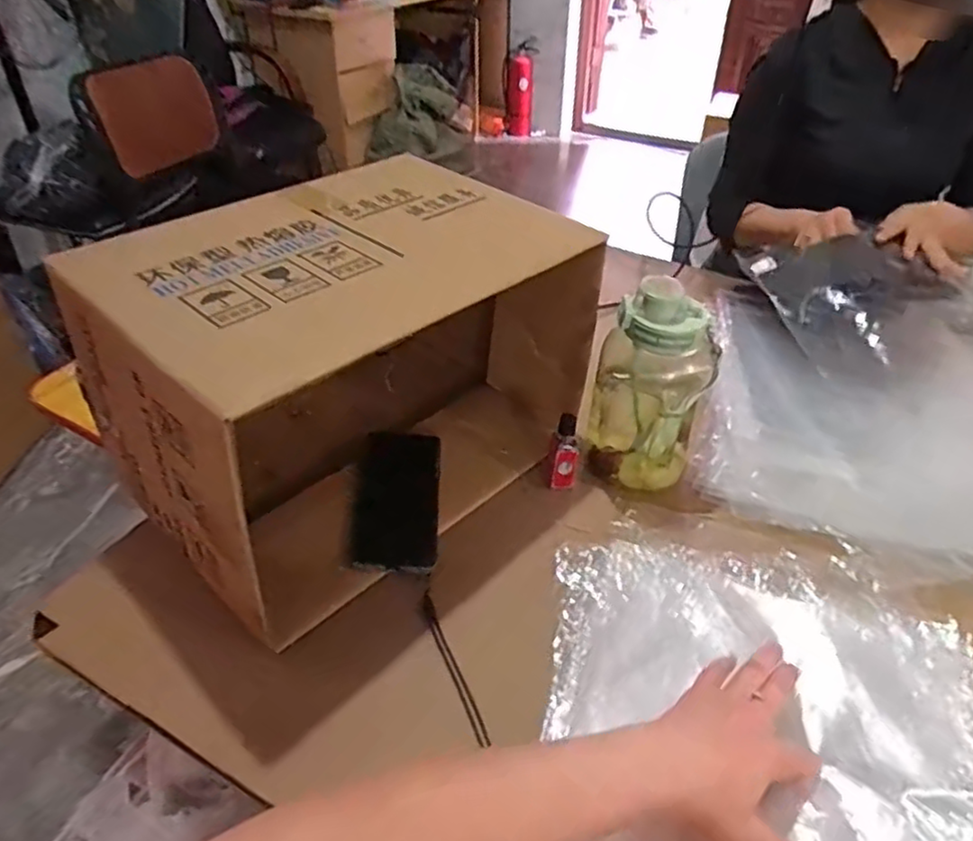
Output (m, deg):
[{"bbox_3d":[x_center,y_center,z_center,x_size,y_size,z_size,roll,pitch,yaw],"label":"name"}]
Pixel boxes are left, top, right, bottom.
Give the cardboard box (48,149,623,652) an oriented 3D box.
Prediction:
[{"bbox_3d":[-0.126,-0.045,0.656,0.249,0.283,0.406,30,47,31],"label":"cardboard box"}]

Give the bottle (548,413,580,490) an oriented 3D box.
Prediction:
[{"bbox_3d":[0.080,0.034,0.695,0.028,0.083,0.030,4,39,4],"label":"bottle"}]

